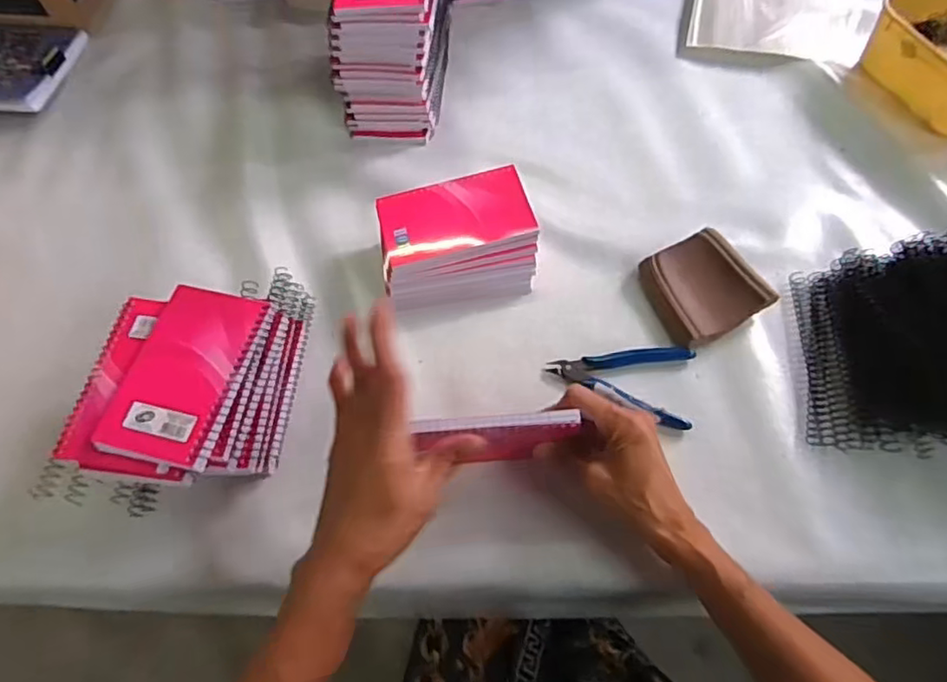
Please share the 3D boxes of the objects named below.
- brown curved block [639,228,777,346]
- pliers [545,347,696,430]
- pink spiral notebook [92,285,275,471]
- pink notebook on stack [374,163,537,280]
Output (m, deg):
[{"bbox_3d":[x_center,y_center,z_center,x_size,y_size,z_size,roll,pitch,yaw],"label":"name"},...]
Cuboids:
[{"bbox_3d":[0.196,-0.046,0.520,0.080,0.029,0.086,-22,64,-8],"label":"brown curved block"},{"bbox_3d":[0.127,0.022,0.501,0.116,0.009,0.069,21,66,13],"label":"pliers"},{"bbox_3d":[-0.209,0.022,0.442,0.083,0.009,0.132,10,64,8],"label":"pink spiral notebook"},{"bbox_3d":[-0.017,-0.107,0.534,0.133,0.013,0.083,-15,63,-5],"label":"pink notebook on stack"}]

